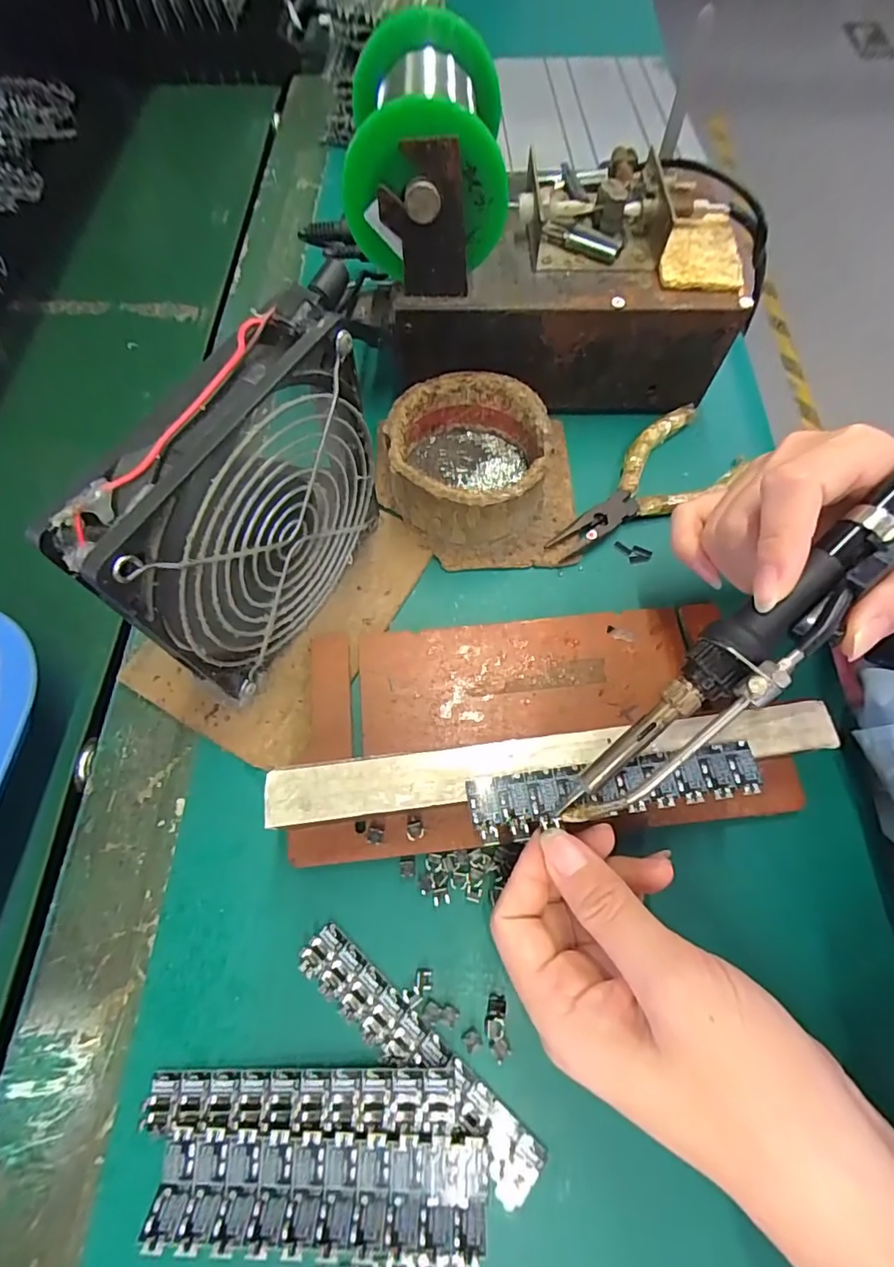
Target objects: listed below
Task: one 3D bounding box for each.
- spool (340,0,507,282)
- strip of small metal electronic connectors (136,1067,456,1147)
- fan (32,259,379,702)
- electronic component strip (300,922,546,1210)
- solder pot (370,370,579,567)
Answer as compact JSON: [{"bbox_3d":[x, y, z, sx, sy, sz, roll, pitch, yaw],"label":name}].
[{"bbox_3d":[-0.009,-0.218,0.246,0.067,0.078,0.088,-1,66,0],"label":"spool"},{"bbox_3d":[-0.053,0.166,0.188,0.109,0.007,0.019,-2,66,1],"label":"strip of small metal electronic connectors"},{"bbox_3d":[-0.070,-0.042,0.213,0.024,0.129,0.122,27,70,13],"label":"fan"},{"bbox_3d":[-0.013,0.154,0.195,0.108,0.006,0.019,39,73,16],"label":"electronic component strip"},{"bbox_3d":[0.017,-0.089,0.279,0.104,0.039,0.098,0,67,2],"label":"solder pot"}]

